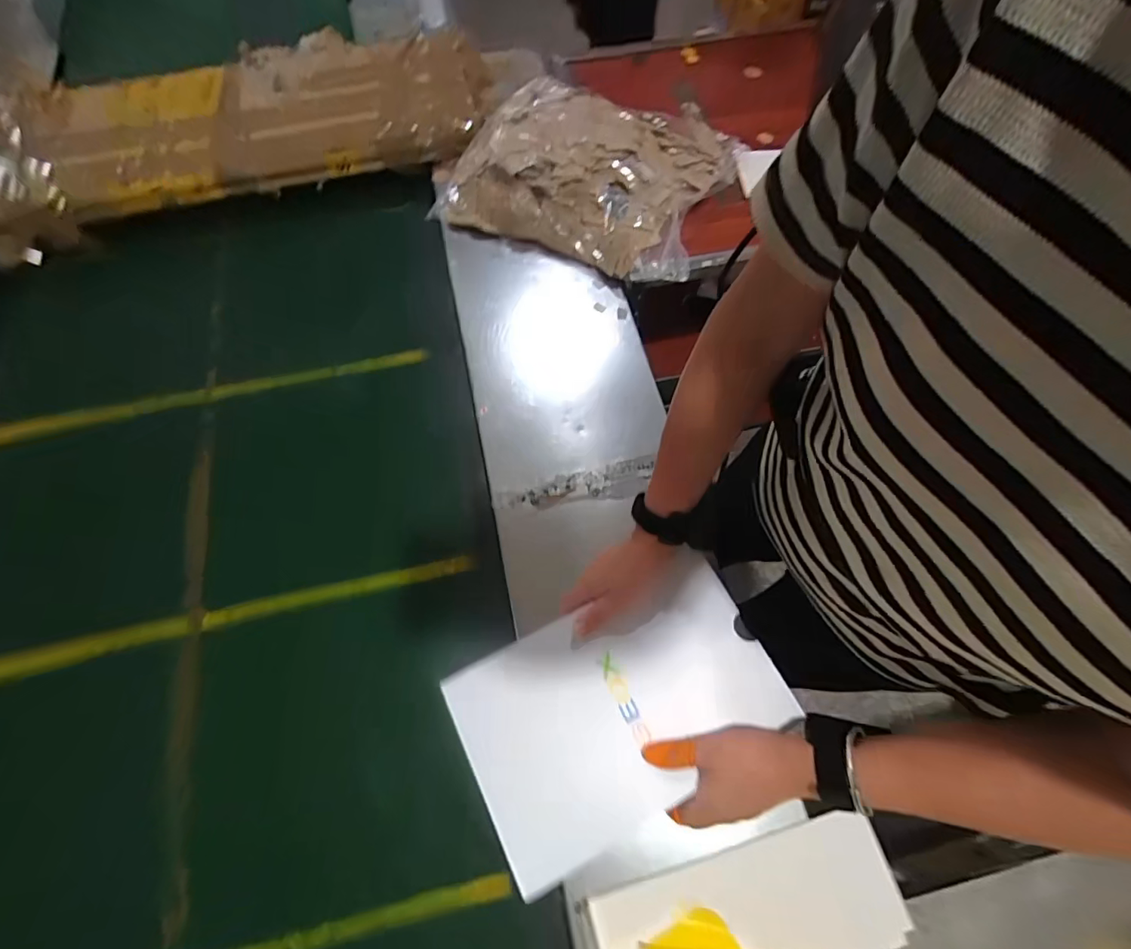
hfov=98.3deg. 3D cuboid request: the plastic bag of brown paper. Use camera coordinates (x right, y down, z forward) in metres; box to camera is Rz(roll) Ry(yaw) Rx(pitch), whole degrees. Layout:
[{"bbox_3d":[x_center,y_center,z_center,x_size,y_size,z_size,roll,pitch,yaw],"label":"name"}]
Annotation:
[{"bbox_3d":[0.039,-0.537,0.828,0.460,0.086,0.365,23,71,11],"label":"plastic bag of brown paper"}]

